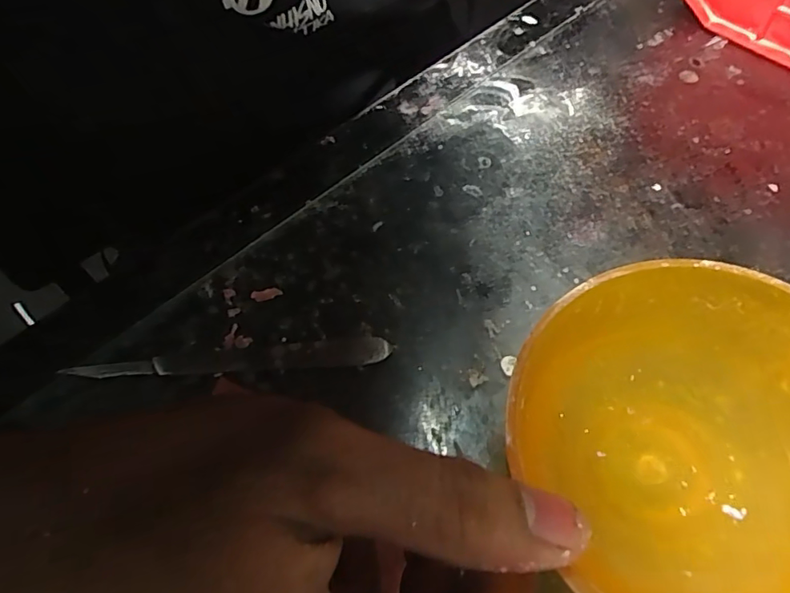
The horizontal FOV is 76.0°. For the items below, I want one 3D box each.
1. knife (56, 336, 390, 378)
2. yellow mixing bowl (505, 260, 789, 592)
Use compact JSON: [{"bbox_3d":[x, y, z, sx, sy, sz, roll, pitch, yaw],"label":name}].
[{"bbox_3d":[-0.070,0.028,0.217,0.132,0.005,0.013,-6,60,-1],"label":"knife"},{"bbox_3d":[0.088,0.049,0.155,0.108,0.054,0.107,-1,60,2],"label":"yellow mixing bowl"}]

